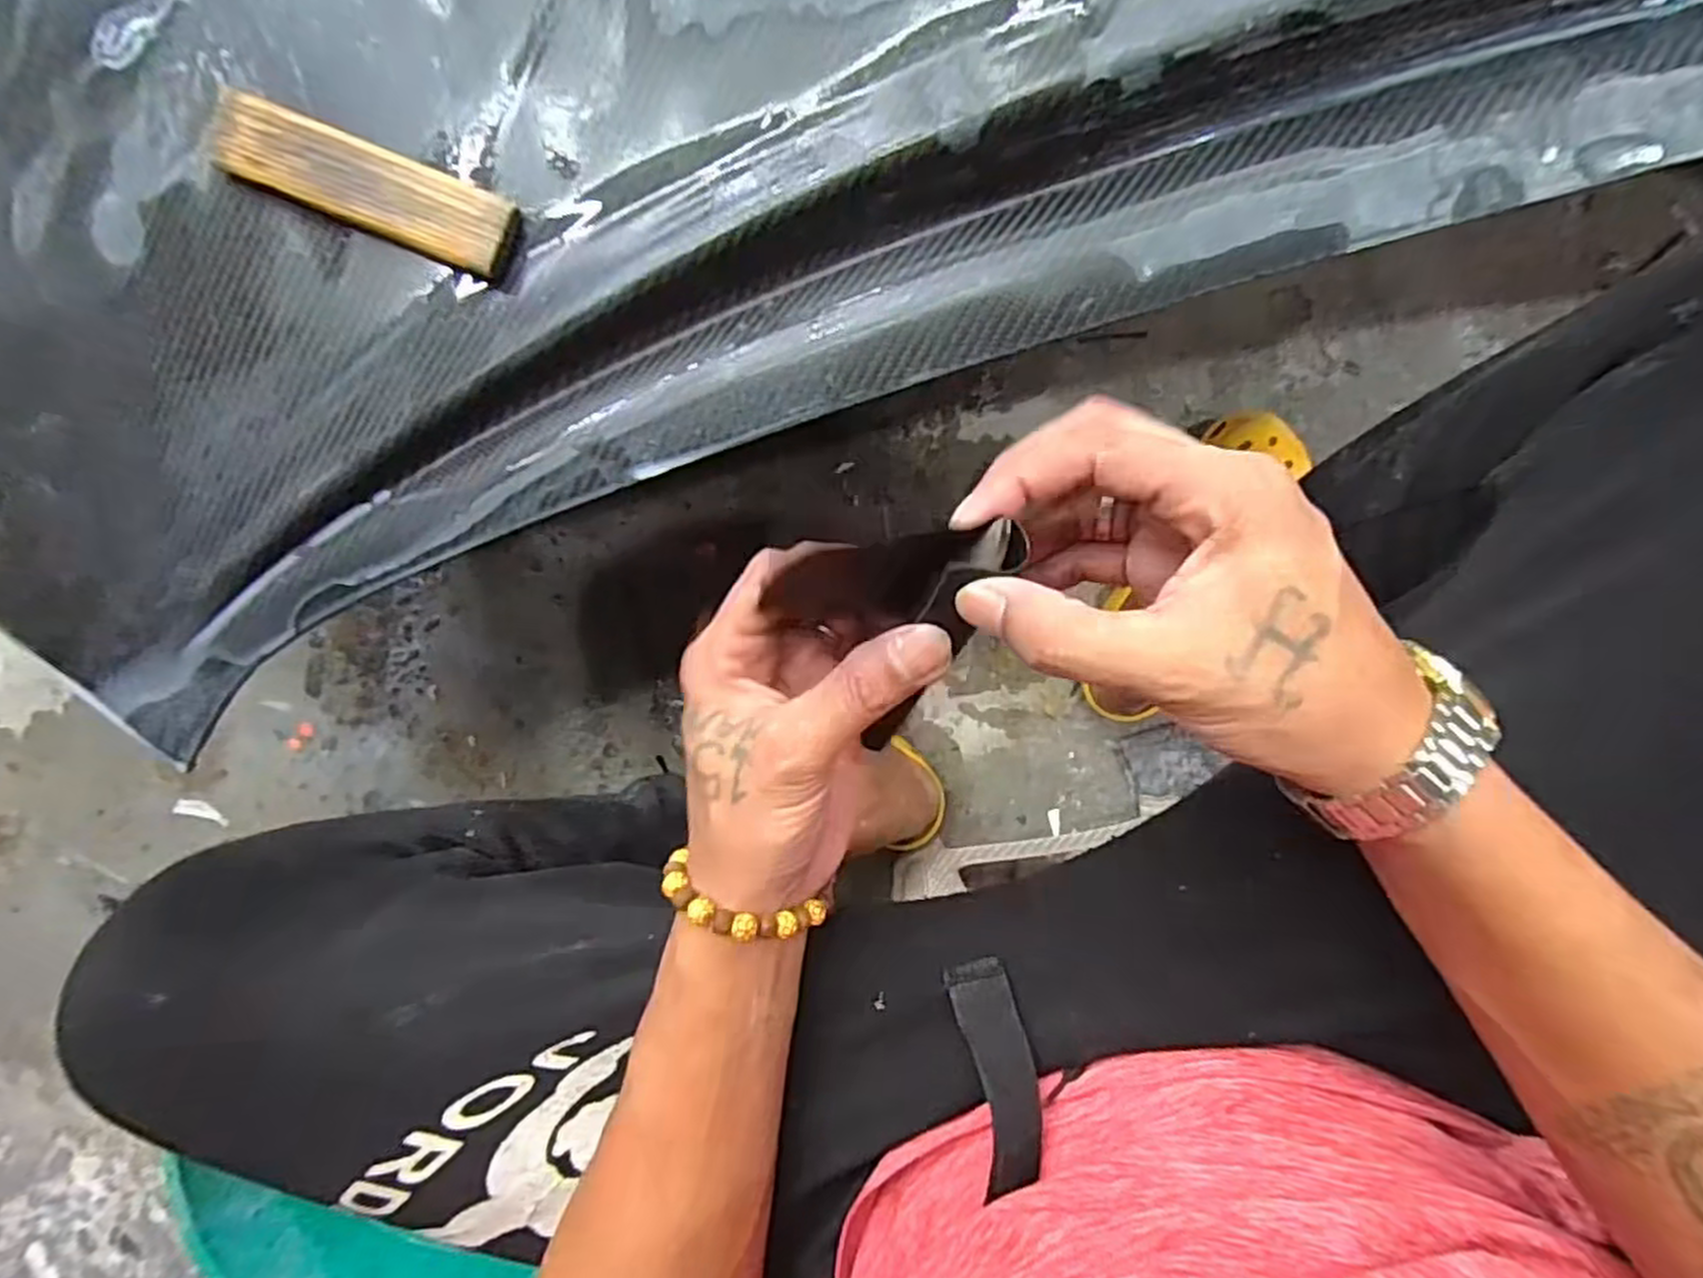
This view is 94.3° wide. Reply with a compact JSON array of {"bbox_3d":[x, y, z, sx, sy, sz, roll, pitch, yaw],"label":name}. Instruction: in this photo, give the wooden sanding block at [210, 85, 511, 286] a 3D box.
[{"bbox_3d":[-0.233,-0.218,0.379,0.150,0.009,0.038,24,96,5],"label":"wooden sanding block"}]

